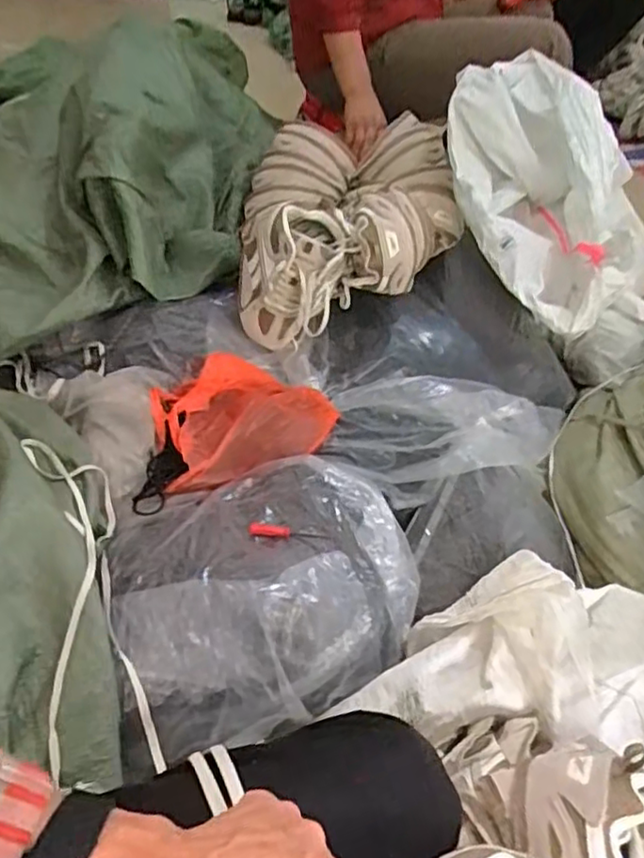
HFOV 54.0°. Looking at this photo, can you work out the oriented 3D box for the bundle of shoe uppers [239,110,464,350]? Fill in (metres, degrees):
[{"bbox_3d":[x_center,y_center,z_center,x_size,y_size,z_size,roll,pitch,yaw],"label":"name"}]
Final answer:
[{"bbox_3d":[0.049,-0.369,1.123,0.372,0.201,0.425,1,46,-5],"label":"bundle of shoe uppers"}]

